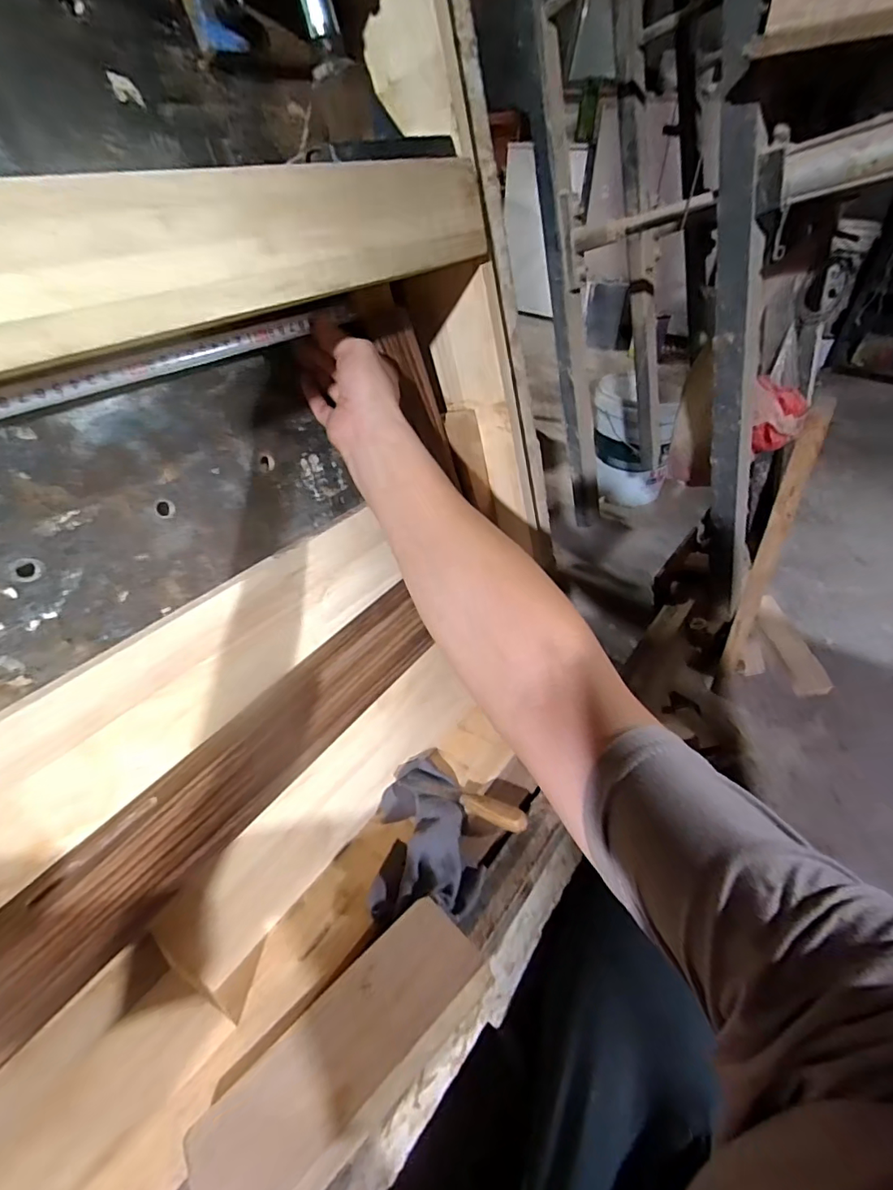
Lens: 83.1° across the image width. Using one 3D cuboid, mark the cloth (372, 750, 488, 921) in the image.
[{"bbox_3d":[-0.024,0.264,0.591,0.117,0.061,0.203,-3,43,-1],"label":"cloth"}]

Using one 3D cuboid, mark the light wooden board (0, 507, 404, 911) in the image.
[{"bbox_3d":[-0.259,0.112,0.391,0.015,0.122,0.587,15,42,40],"label":"light wooden board"}]

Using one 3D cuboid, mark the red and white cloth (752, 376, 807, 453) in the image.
[{"bbox_3d":[0.528,-0.279,0.811,0.079,0.104,0.079,22,48,23],"label":"red and white cloth"}]

